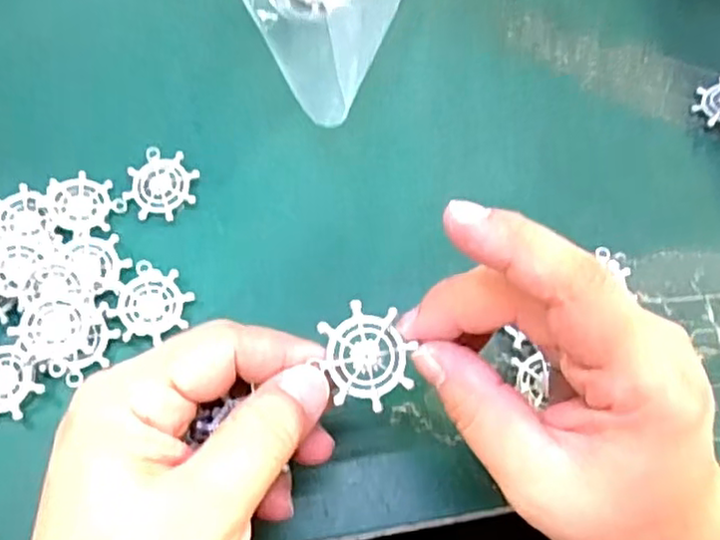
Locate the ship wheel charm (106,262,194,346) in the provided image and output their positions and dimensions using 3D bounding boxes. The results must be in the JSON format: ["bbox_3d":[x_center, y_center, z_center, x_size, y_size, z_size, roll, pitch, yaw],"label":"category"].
[{"bbox_3d":[-0.086,0.014,0.281,0.029,0.004,0.032,21,66,6],"label":"ship wheel charm"}]

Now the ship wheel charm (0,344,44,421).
[{"bbox_3d":[-0.141,0.045,0.264,0.030,0.004,0.029,0,71,0],"label":"ship wheel charm"}]

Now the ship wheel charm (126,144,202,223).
[{"bbox_3d":[-0.090,-0.039,0.306,0.031,0.004,0.032,1,65,-3],"label":"ship wheel charm"}]

